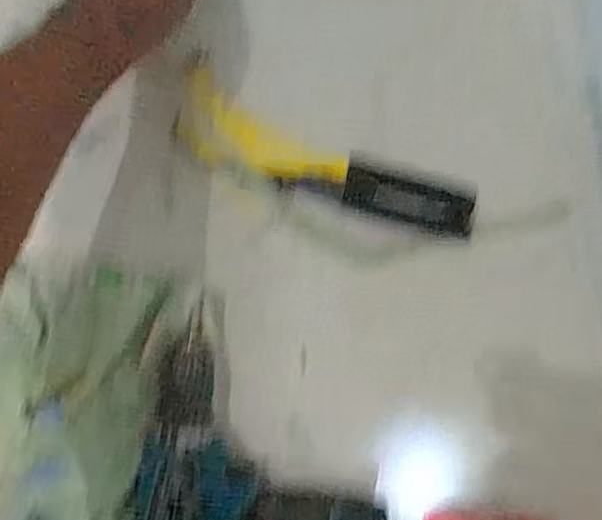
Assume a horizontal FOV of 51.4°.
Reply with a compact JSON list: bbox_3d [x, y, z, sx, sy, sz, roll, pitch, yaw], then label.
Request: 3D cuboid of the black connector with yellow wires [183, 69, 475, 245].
[{"bbox_3d":[0.025,-0.072,0.493,0.244,0.022,0.059,22,88,-9],"label":"black connector with yellow wires"}]

